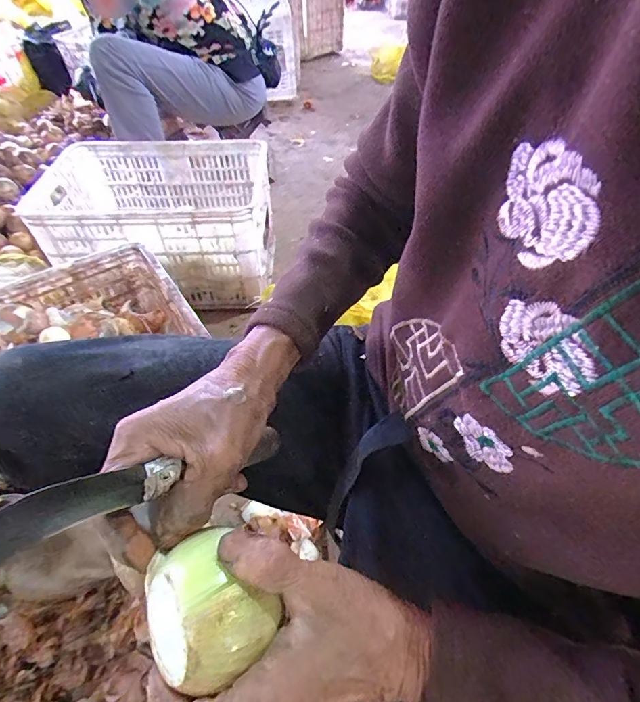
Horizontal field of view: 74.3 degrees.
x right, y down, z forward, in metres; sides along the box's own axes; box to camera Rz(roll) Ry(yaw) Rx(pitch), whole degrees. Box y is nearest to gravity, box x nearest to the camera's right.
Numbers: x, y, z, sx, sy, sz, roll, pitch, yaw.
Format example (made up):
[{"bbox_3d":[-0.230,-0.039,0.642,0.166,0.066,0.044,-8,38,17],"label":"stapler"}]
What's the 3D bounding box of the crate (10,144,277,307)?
[{"bbox_3d":[-0.403,-0.332,1.106,0.562,0.283,0.378,5,51,5],"label":"crate"}]

